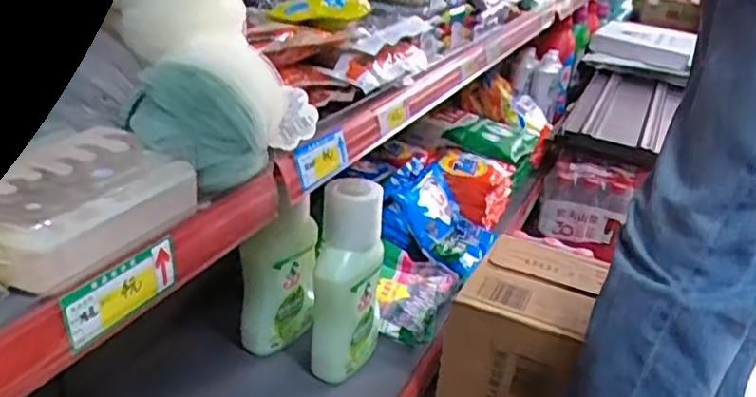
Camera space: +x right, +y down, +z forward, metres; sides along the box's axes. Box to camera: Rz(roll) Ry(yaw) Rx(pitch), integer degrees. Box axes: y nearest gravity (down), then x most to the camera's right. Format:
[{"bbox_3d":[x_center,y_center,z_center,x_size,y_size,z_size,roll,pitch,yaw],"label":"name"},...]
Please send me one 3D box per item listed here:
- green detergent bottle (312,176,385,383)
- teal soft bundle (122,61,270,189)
[{"bbox_3d":[-0.041,0.109,0.891,0.079,0.261,0.079,15,27,18],"label":"green detergent bottle"},{"bbox_3d":[-0.132,-0.059,0.483,0.096,0.078,0.064,-2,27,-16],"label":"teal soft bundle"}]

